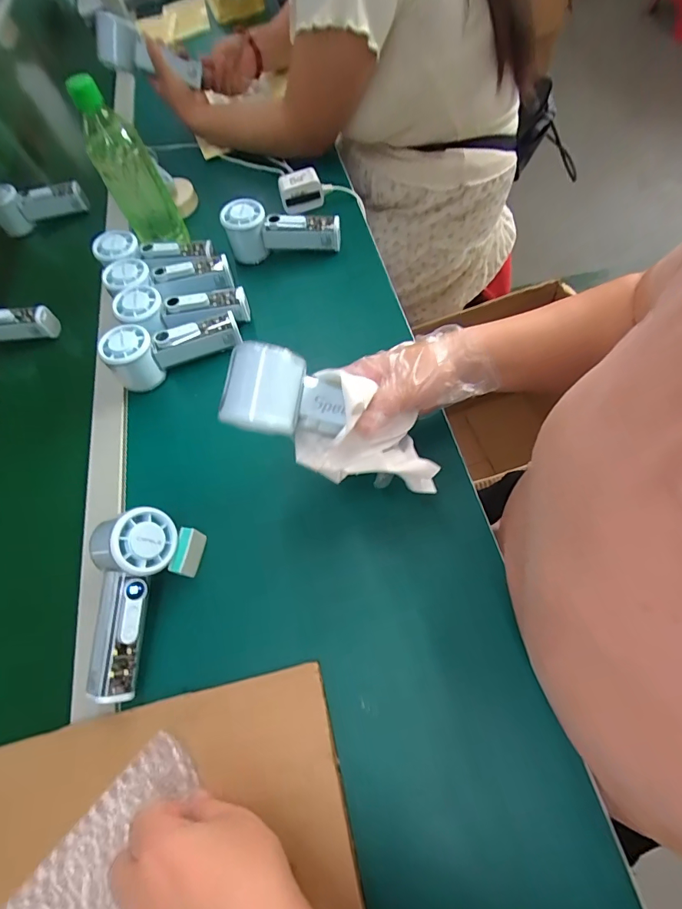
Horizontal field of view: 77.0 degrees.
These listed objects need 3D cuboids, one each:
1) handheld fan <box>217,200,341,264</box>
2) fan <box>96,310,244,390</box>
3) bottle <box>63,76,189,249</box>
[{"bbox_3d":[-0.077,-0.303,0.577,0.151,0.068,0.049,-5,63,9],"label":"handheld fan"},{"bbox_3d":[-0.198,-0.134,0.511,0.152,0.063,0.057,-29,62,-4],"label":"fan"},{"bbox_3d":[-0.265,-0.359,0.544,0.071,0.193,0.058,-25,62,-2],"label":"bottle"}]

